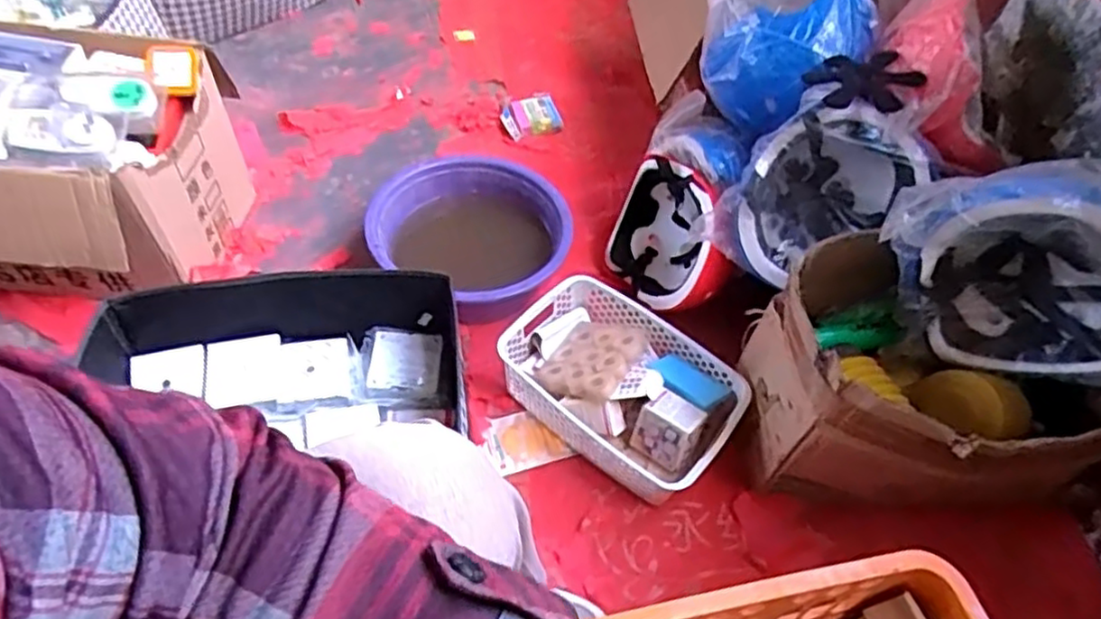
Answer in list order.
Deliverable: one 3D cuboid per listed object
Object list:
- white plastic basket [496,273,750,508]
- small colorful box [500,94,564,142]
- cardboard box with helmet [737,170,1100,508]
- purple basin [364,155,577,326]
[{"bbox_3d":[0.094,0.096,0.905,0.293,0.099,0.196,34,57,22],"label":"white plastic basket"},{"bbox_3d":[-0.037,-0.368,1.316,0.102,0.019,0.083,-21,83,-8],"label":"small colorful box"},{"bbox_3d":[0.431,0.045,0.743,0.352,0.389,0.264,-7,52,-9],"label":"cardboard box with helmet"},{"bbox_3d":[-0.109,-0.102,1.051,0.278,0.124,0.264,1,51,-2],"label":"purple basin"}]

